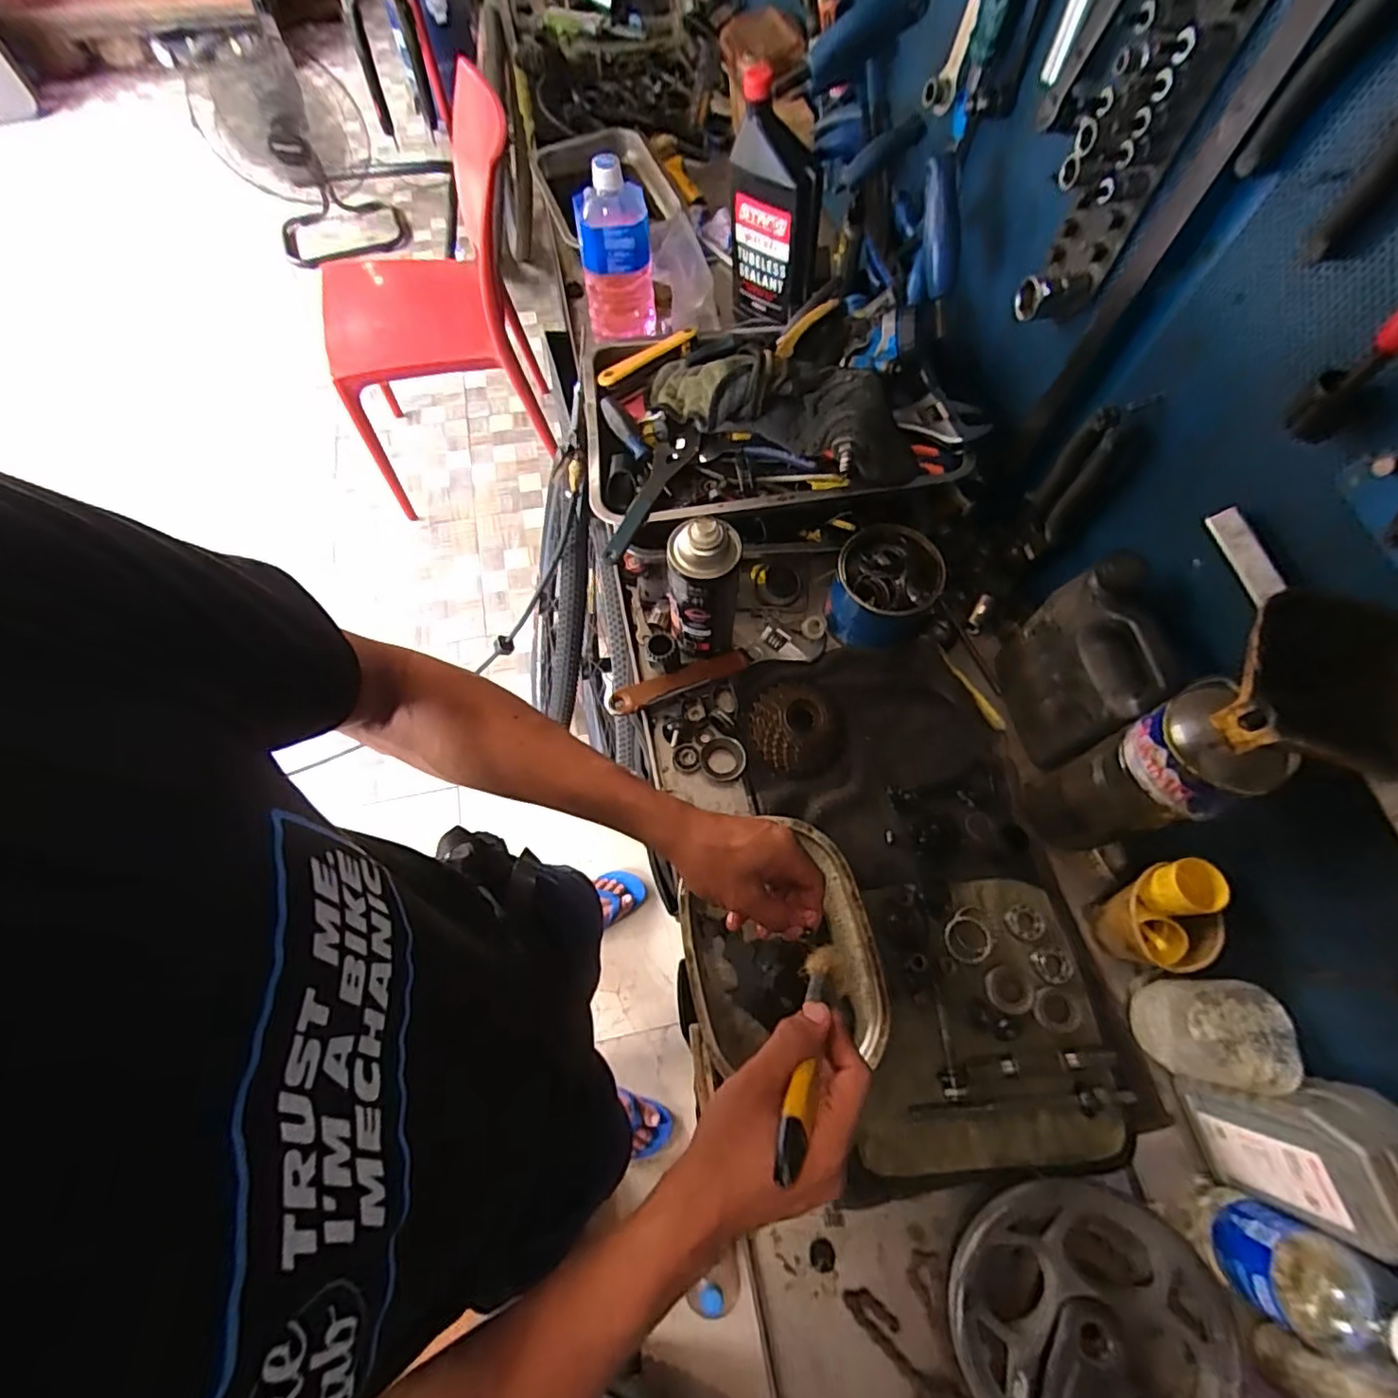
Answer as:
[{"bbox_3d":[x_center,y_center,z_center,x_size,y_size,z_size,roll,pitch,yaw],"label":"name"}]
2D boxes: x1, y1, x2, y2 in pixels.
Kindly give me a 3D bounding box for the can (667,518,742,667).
[{"bbox_3d":[0.004,-0.099,0.581,0.062,0.186,0.052,0,67,0],"label":"can"}]

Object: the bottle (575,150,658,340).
[{"bbox_3d":[-0.097,-0.513,0.720,0.082,0.167,0.063,-7,67,-3],"label":"bottle"}]

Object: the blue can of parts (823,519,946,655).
[{"bbox_3d":[0.190,-0.111,0.634,0.105,0.090,0.096,16,68,6],"label":"blue can of parts"}]

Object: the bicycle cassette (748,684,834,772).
[{"bbox_3d":[0.092,0.024,0.609,0.079,0.034,0.085,0,67,0],"label":"bicycle cassette"}]

